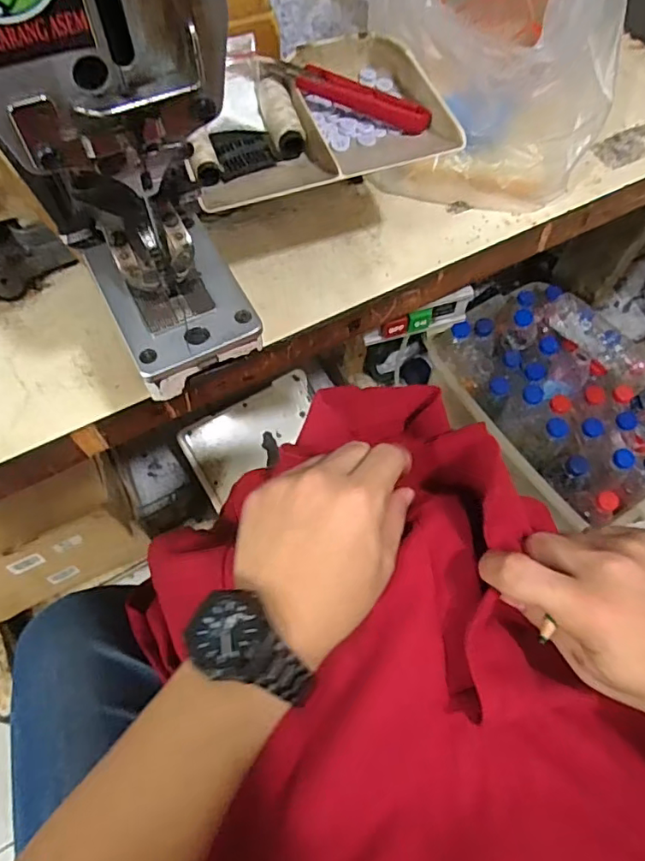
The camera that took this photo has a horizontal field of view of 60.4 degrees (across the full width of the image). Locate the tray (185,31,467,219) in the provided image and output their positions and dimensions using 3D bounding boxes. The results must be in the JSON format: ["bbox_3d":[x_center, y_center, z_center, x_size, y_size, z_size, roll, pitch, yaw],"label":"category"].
[{"bbox_3d":[-0.009,-0.190,0.339,0.152,0.022,0.108,-19,66,-10],"label":"tray"}]

